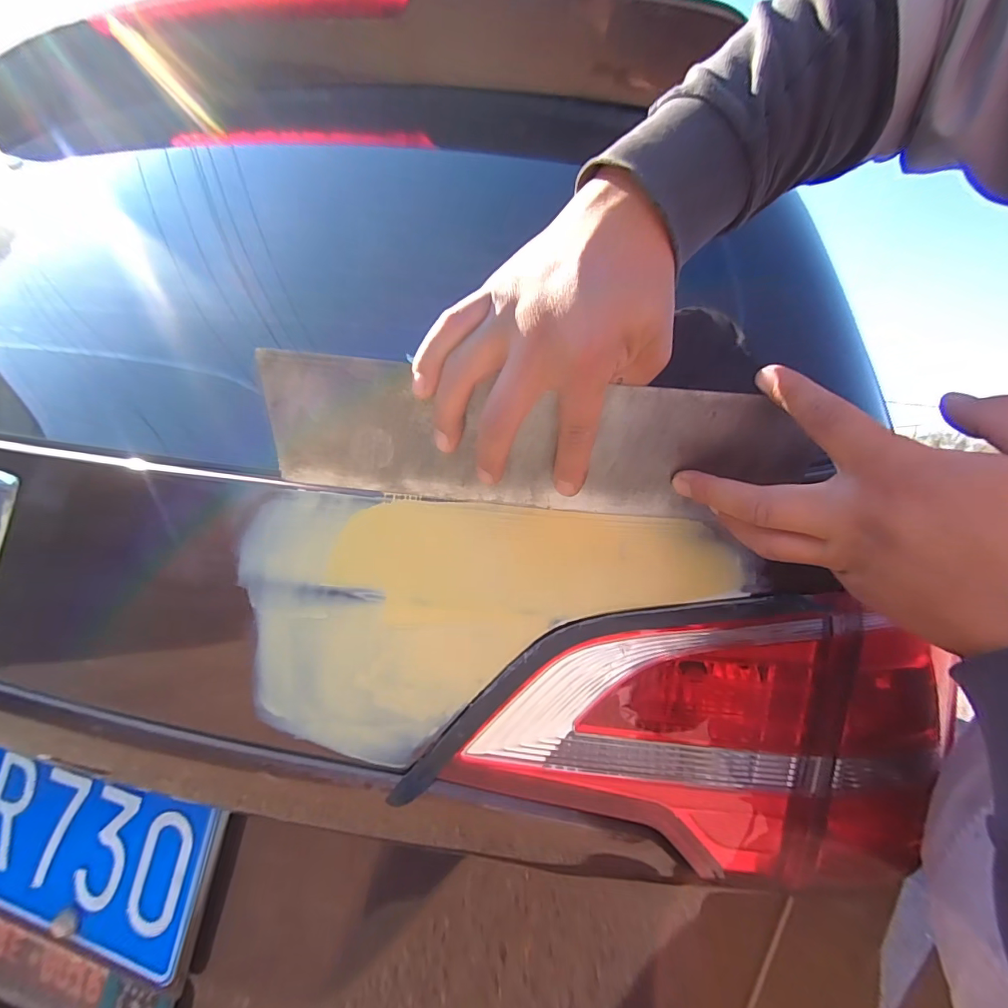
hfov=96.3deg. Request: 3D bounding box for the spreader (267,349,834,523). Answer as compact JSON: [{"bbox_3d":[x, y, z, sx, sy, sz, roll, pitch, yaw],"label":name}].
[{"bbox_3d":[0.021,-0.037,0.280,0.332,0.086,0.011,5,31,1],"label":"spreader"}]

